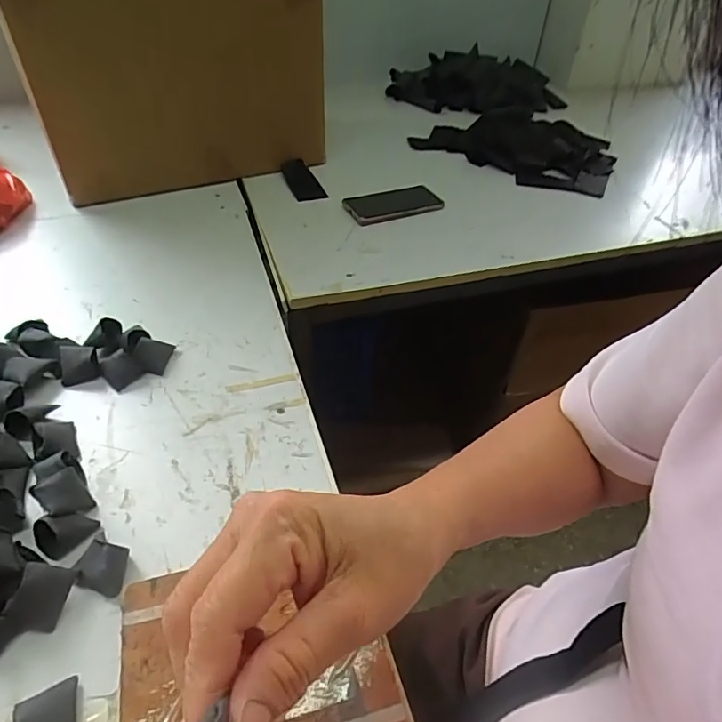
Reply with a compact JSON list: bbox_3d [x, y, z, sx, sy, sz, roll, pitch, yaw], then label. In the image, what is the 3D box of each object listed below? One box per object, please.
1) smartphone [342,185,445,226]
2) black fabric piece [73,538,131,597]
[{"bbox_3d":[0.050,-0.266,0.853,0.157,0.013,0.085,-19,49,-22],"label":"smartphone"},{"bbox_3d":[-0.201,0.163,0.399,0.038,0.022,0.033,9,44,4],"label":"black fabric piece"}]

